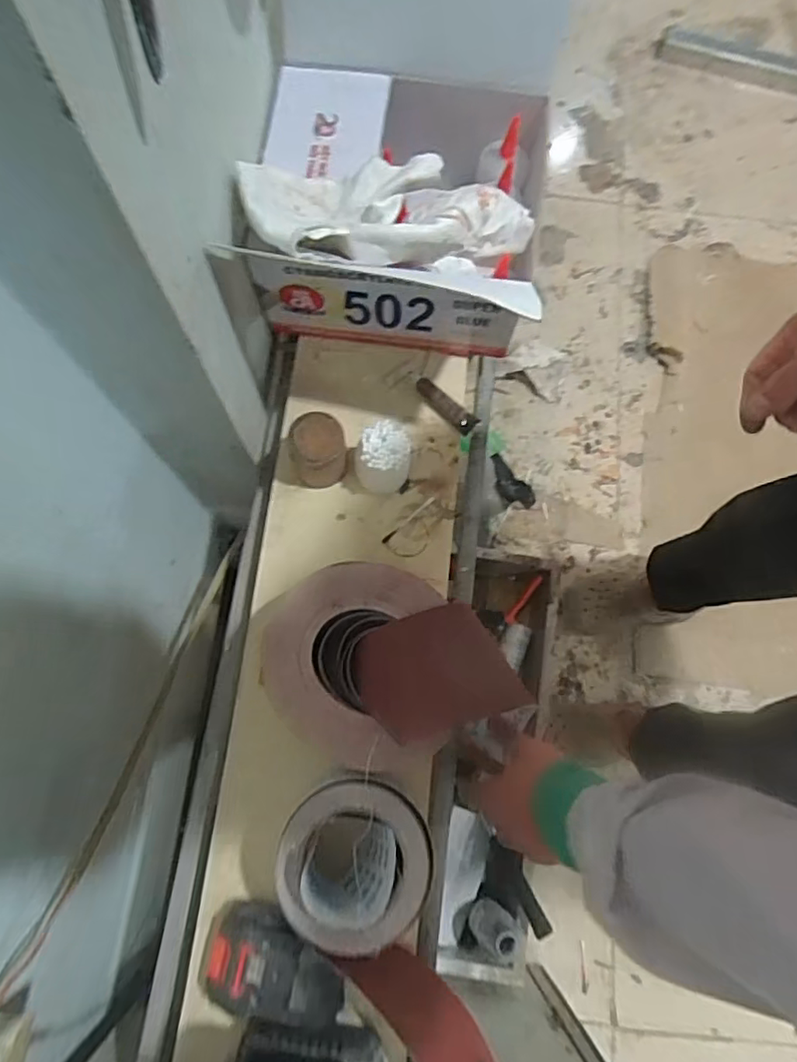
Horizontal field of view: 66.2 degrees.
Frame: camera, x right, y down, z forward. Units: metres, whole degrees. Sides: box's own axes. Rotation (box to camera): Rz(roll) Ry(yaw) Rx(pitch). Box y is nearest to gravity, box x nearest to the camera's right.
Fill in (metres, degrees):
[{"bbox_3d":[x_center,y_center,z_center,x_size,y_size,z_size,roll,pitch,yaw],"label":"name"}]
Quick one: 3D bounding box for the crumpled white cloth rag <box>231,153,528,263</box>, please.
[{"bbox_3d":[-0.002,-0.290,0.554,0.271,0.065,0.130,-7,74,-19],"label":"crumpled white cloth rag"}]

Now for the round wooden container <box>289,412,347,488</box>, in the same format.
[{"bbox_3d":[-0.083,-0.082,0.636,0.053,0.070,0.054,1,74,-2],"label":"round wooden container"}]

